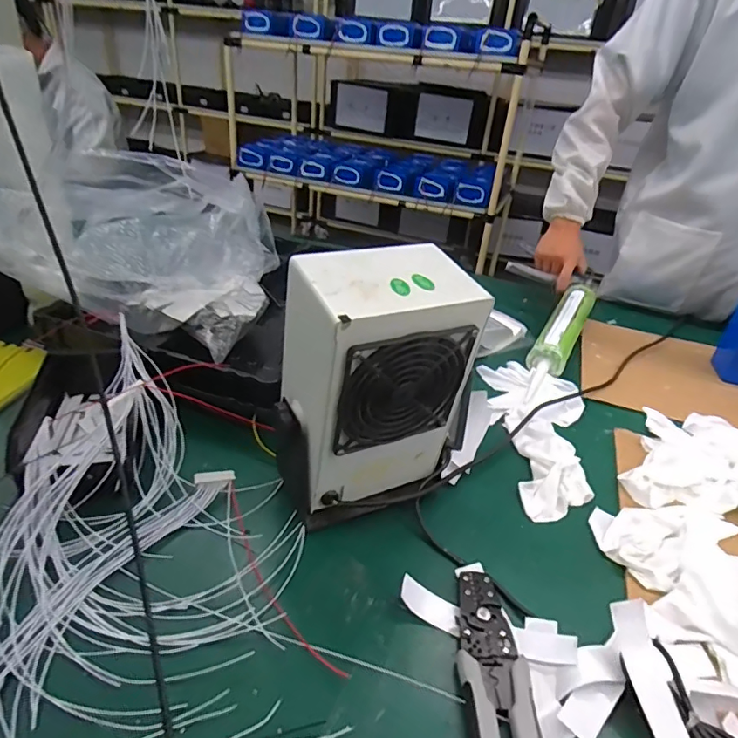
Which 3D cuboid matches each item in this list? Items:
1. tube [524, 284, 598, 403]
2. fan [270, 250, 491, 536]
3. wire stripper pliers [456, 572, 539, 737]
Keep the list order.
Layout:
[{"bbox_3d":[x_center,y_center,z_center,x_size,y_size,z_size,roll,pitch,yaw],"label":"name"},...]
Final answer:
[{"bbox_3d":[0.302,-0.052,0.807,0.054,0.065,0.319,20,36,25],"label":"tube"},{"bbox_3d":[-0.001,0.028,0.470,0.155,0.250,0.104,-12,35,-23],"label":"fan"},{"bbox_3d":[0.094,0.236,0.369,0.050,0.020,0.196,3,32,-1],"label":"wire stripper pliers"}]

